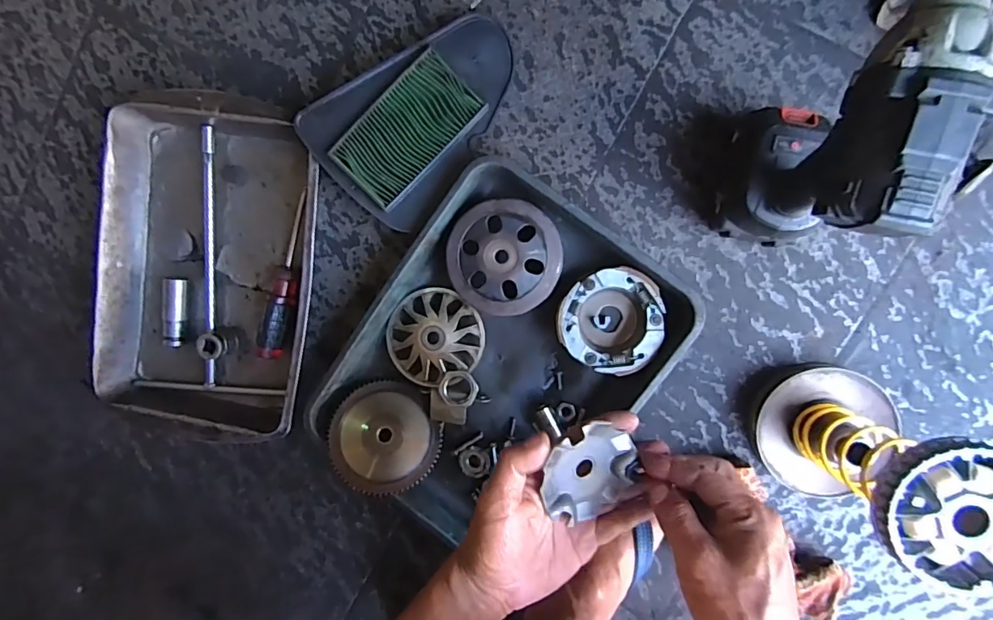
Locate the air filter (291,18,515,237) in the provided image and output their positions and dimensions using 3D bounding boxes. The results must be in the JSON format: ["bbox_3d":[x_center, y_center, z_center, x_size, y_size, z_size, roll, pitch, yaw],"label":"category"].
[{"bbox_3d":[-0.079,-0.200,0.507,0.145,0.056,0.224,44,99,1],"label":"air filter"}]

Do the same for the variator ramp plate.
[{"bbox_3d":[0.069,0.122,0.369,0.072,0.010,0.069,-9,102,-19],"label":"variator ramp plate"}]

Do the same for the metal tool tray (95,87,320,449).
[{"bbox_3d":[-0.314,-0.043,0.556,0.242,0.052,0.359,8,97,6],"label":"metal tool tray"}]

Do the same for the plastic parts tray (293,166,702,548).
[{"bbox_3d":[-0.004,0.059,0.523,0.275,0.050,0.358,37,99,3],"label":"plastic parts tray"}]

